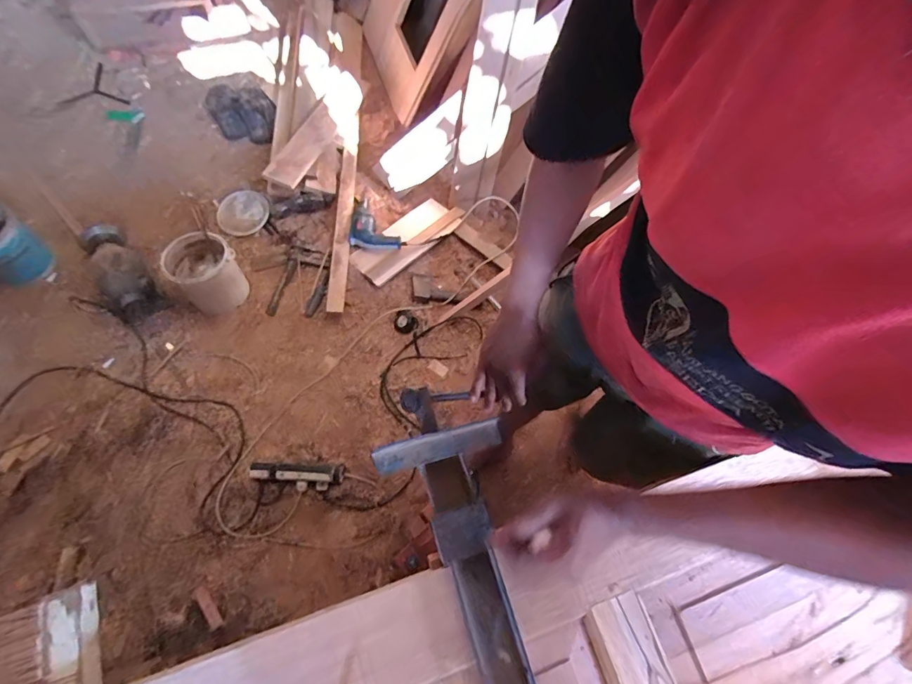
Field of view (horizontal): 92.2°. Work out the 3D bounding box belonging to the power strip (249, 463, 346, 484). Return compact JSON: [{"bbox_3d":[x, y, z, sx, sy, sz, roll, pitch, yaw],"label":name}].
[{"bbox_3d":[-0.446,0.364,1.229,0.260,0.068,0.046,4,68,-4],"label":"power strip"}]

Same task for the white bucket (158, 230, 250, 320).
[{"bbox_3d":[-0.803,-0.234,1.413,0.196,0.187,0.212,-31,74,-16],"label":"white bucket"}]

